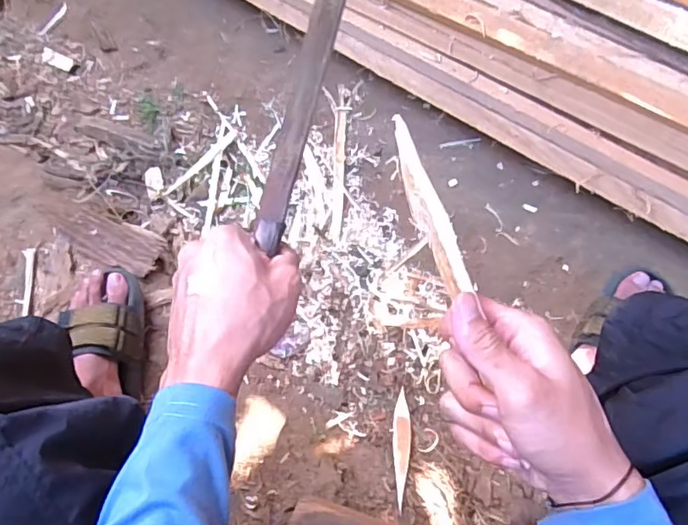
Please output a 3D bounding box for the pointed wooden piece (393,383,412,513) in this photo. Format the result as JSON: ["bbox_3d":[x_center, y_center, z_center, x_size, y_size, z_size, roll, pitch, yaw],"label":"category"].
[{"bbox_3d":[0.082,0.261,0.768,0.025,0.006,0.158,5,62,-2],"label":"pointed wooden piece"}]

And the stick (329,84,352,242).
[{"bbox_3d":[-0.006,-0.158,0.875,0.022,0.012,0.244,3,93,1],"label":"stick"}]

